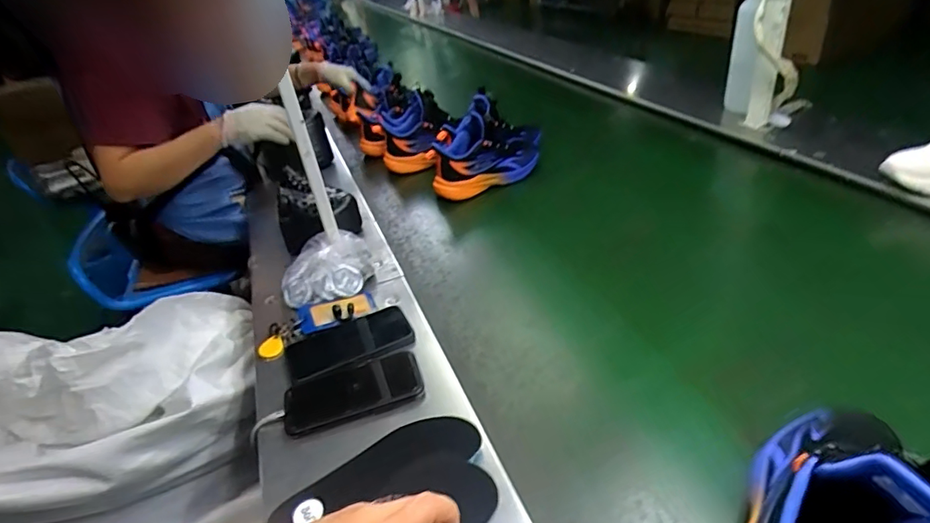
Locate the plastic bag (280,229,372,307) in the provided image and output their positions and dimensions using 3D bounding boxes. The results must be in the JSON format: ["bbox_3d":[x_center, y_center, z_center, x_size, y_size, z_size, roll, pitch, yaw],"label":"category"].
[{"bbox_3d":[-0.220,0.008,0.807,0.139,0.057,0.118,-14,36,-7],"label":"plastic bag"}]

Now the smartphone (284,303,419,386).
[{"bbox_3d":[-0.155,0.108,0.685,0.162,0.012,0.089,-21,38,-16],"label":"smartphone"}]

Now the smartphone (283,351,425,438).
[{"bbox_3d":[-0.135,0.154,0.613,0.161,0.012,0.081,-16,37,-9],"label":"smartphone"}]

